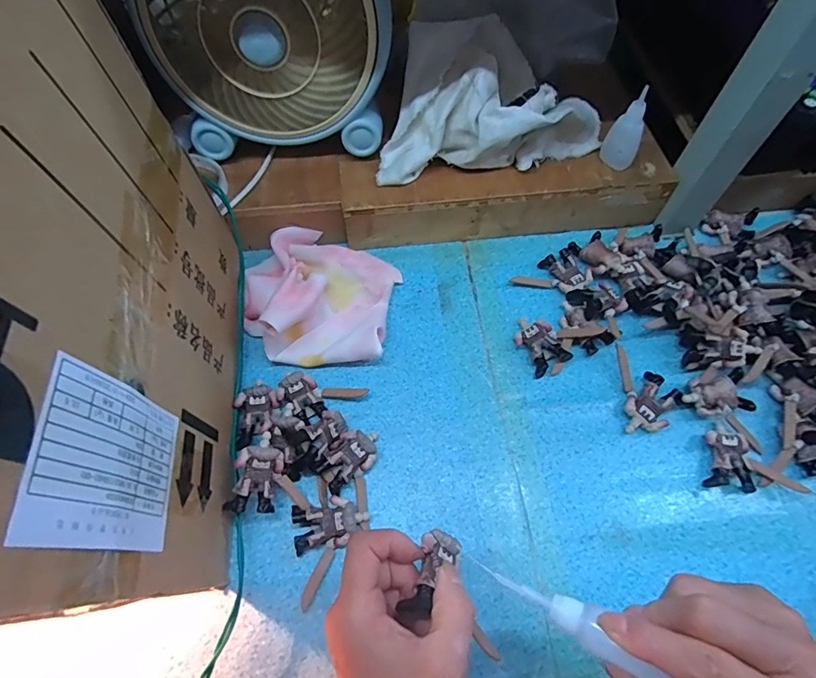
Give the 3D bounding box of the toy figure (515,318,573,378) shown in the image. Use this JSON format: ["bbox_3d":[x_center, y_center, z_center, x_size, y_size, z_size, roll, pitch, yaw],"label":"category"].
[{"bbox_3d":[0.125,0.003,0.438,0.034,0.020,0.058,-22,64,-12],"label":"toy figure"}]

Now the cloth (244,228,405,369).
[{"bbox_3d":[-0.086,-0.048,0.443,0.142,0.065,0.143,10,62,5],"label":"cloth"}]

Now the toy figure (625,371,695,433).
[{"bbox_3d":[0.218,0.062,0.408,0.041,0.017,0.056,41,69,19],"label":"toy figure"}]

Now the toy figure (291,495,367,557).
[{"bbox_3d":[-0.062,0.147,0.364,0.056,0.021,0.036,-8,62,-5],"label":"toy figure"}]

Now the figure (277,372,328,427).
[{"bbox_3d":[-0.093,0.055,0.407,0.033,0.027,0.052,-32,66,-16],"label":"figure"}]

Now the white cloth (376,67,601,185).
[{"bbox_3d":[0.086,-0.212,0.456,0.236,0.075,0.061,-7,62,-4],"label":"white cloth"}]

